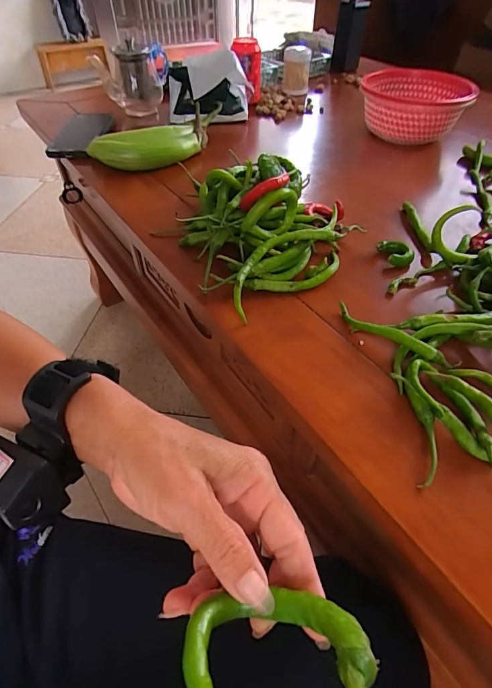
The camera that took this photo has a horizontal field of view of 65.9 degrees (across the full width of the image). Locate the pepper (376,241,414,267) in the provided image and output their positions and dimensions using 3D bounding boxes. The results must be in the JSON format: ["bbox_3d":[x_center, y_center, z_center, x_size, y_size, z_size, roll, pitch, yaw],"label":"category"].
[{"bbox_3d":[0.170,-0.104,0.430,0.030,0.017,0.034,-16,50,-13],"label":"pepper"}]

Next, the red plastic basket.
[{"bbox_3d":[0.290,-0.412,0.663,0.175,0.076,0.170,23,53,19],"label":"red plastic basket"}]

